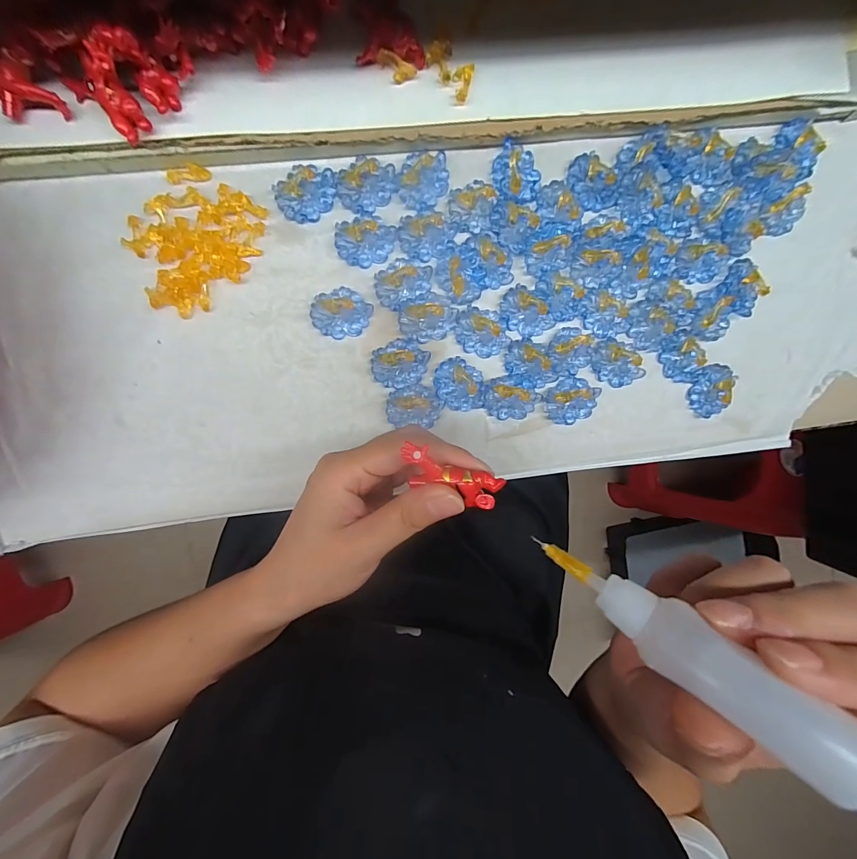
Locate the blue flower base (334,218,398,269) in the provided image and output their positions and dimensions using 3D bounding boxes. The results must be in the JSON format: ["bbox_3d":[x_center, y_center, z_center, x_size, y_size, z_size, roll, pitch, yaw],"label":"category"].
[{"bbox_3d":[-0.040,-0.118,0.233,0.035,0.004,0.027,12,95,-7],"label":"blue flower base"}]

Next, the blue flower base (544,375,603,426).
[{"bbox_3d":[0.098,-0.019,0.255,0.035,0.004,0.032,-1,97,-6],"label":"blue flower base"}]

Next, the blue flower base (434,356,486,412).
[{"bbox_3d":[0.021,-0.029,0.246,0.037,0.007,0.030,37,92,-8],"label":"blue flower base"}]

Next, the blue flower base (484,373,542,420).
[{"bbox_3d":[0.056,-0.022,0.250,0.037,0.007,0.029,-9,97,-5],"label":"blue flower base"}]

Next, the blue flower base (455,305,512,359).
[{"bbox_3d":[0.037,-0.064,0.242,0.037,0.013,0.030,8,96,-7],"label":"blue flower base"}]

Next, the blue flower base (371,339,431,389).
[{"bbox_3d":[-0.018,-0.043,0.240,0.037,0.008,0.030,-14,98,-4],"label":"blue flower base"}]

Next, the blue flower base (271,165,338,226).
[{"bbox_3d":[-0.075,-0.146,0.228,0.037,0.006,0.028,-41,99,0],"label":"blue flower base"}]

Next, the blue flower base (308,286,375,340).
[{"bbox_3d":[-0.055,-0.074,0.232,0.037,0.014,0.030,-10,97,-5],"label":"blue flower base"}]

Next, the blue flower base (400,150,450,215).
[{"bbox_3d":[-0.002,-0.157,0.232,0.029,0.009,0.034,10,95,-7],"label":"blue flower base"}]

